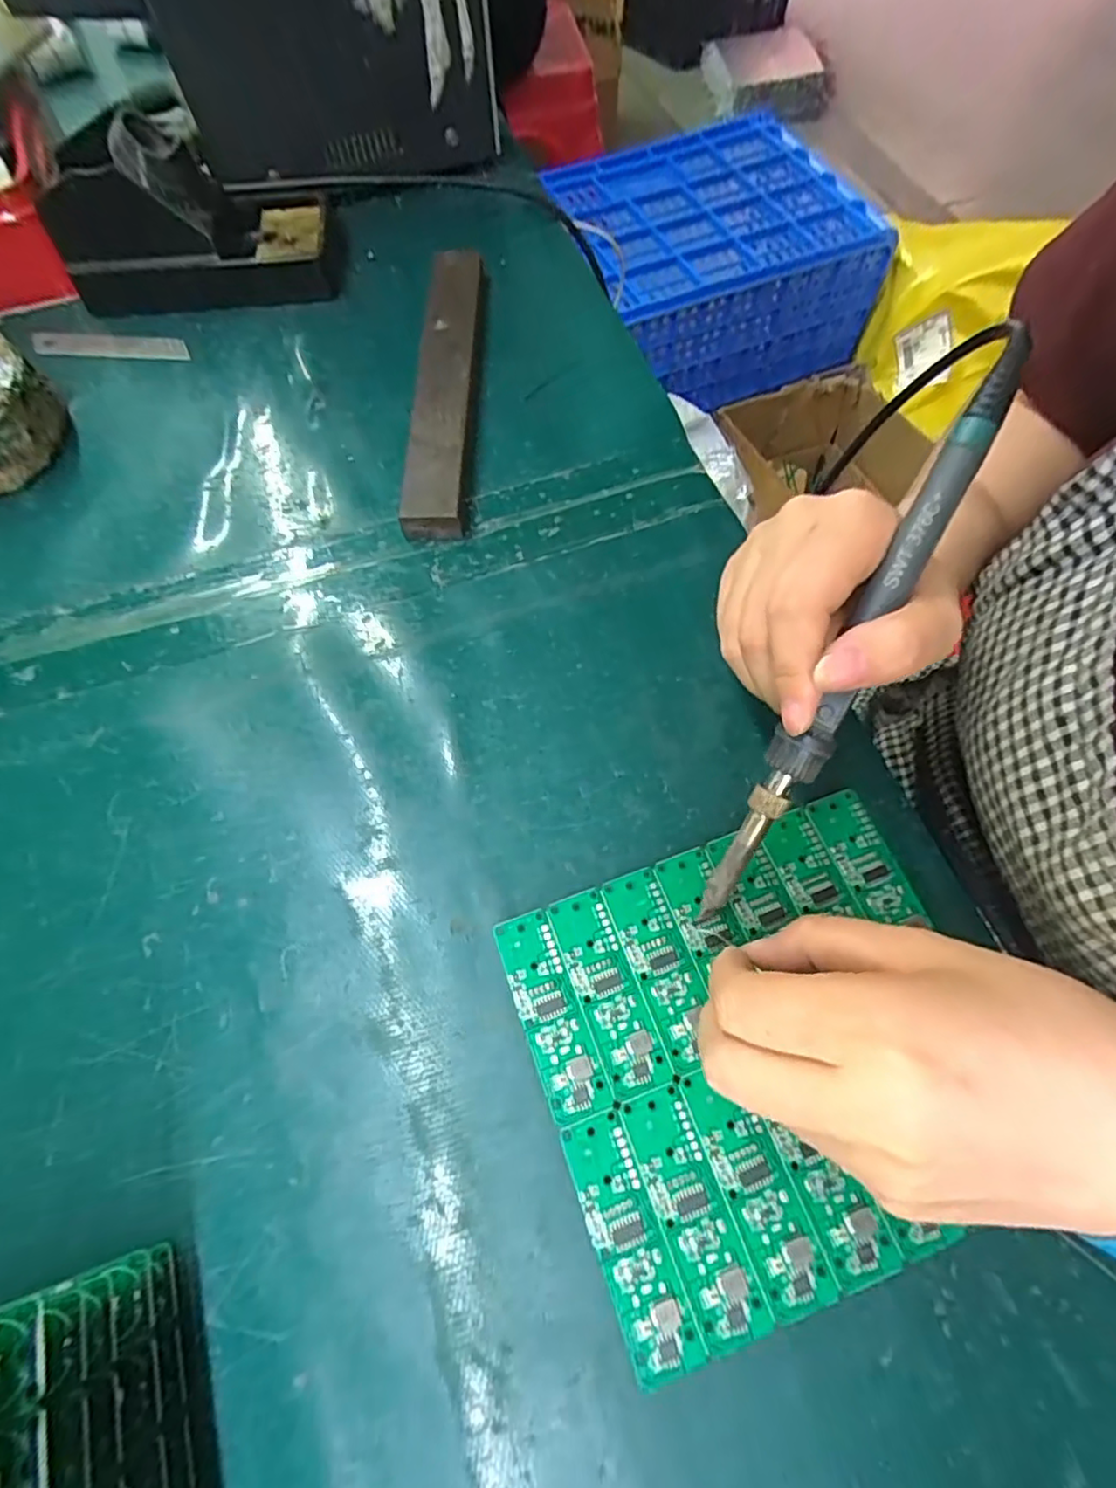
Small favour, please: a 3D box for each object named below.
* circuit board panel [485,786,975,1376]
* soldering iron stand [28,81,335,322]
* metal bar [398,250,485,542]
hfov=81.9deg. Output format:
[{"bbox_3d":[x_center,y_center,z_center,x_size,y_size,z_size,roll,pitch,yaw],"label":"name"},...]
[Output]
[{"bbox_3d":[0.069,0.101,0.220,0.146,0.004,0.136,-19,67,-8],"label":"circuit board panel"},{"bbox_3d":[-0.215,-0.317,0.378,0.146,0.077,0.078,-5,66,-2],"label":"soldering iron stand"},{"bbox_3d":[-0.061,-0.204,0.359,0.031,0.018,0.208,0,66,1],"label":"metal bar"}]

